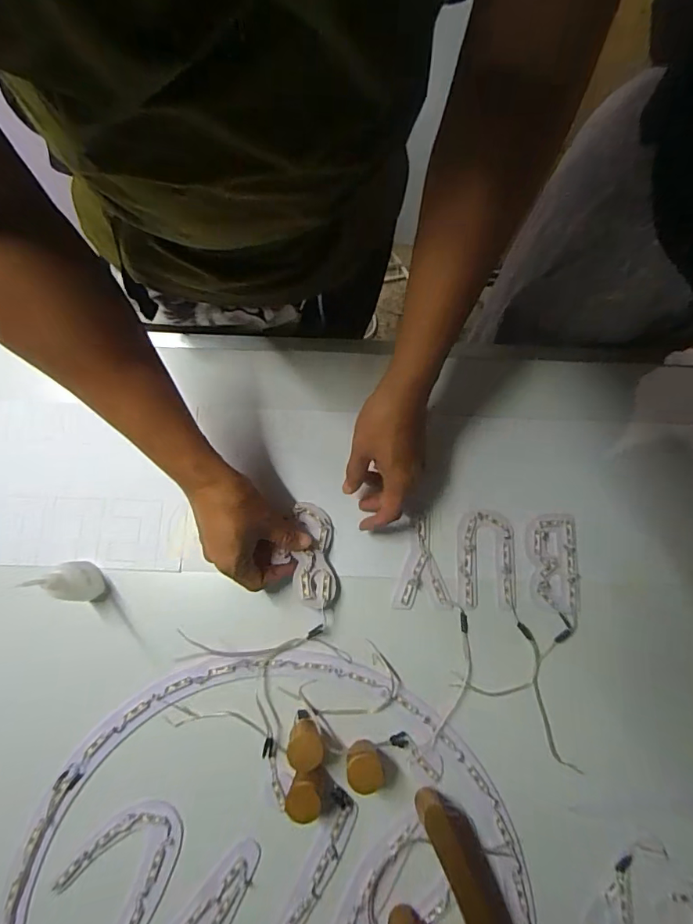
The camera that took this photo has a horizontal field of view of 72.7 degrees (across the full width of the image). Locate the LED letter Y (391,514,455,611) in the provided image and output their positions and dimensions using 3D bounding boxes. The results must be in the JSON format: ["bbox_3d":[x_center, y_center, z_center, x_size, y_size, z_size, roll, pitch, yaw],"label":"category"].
[{"bbox_3d":[0.084,0.111,0.523,0.060,0.005,0.101,2,76,-1],"label":"LED letter Y"}]

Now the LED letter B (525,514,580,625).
[{"bbox_3d":[0.231,0.115,0.526,0.057,0.004,0.113,5,76,0],"label":"LED letter B"}]

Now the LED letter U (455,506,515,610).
[{"bbox_3d":[0.156,0.109,0.525,0.065,0.004,0.107,2,76,-1],"label":"LED letter U"}]

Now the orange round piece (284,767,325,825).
[{"bbox_3d":[-0.040,0.318,0.452,0.033,0.041,0.037,12,76,2],"label":"orange round piece"}]

